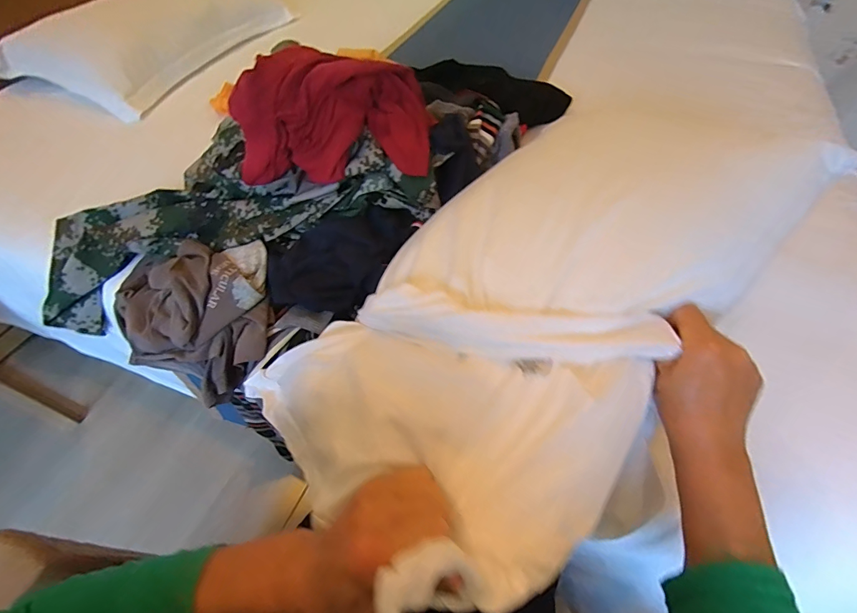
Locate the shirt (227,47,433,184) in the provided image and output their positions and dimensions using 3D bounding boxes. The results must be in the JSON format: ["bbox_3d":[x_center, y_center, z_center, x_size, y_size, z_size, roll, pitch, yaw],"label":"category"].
[{"bbox_3d":[-0.143,-0.270,0.559,0.282,0.115,0.142,-2,53,2],"label":"shirt"}]

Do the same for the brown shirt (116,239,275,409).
[{"bbox_3d":[-0.359,-0.001,0.614,0.306,0.128,0.226,31,60,24],"label":"brown shirt"}]

